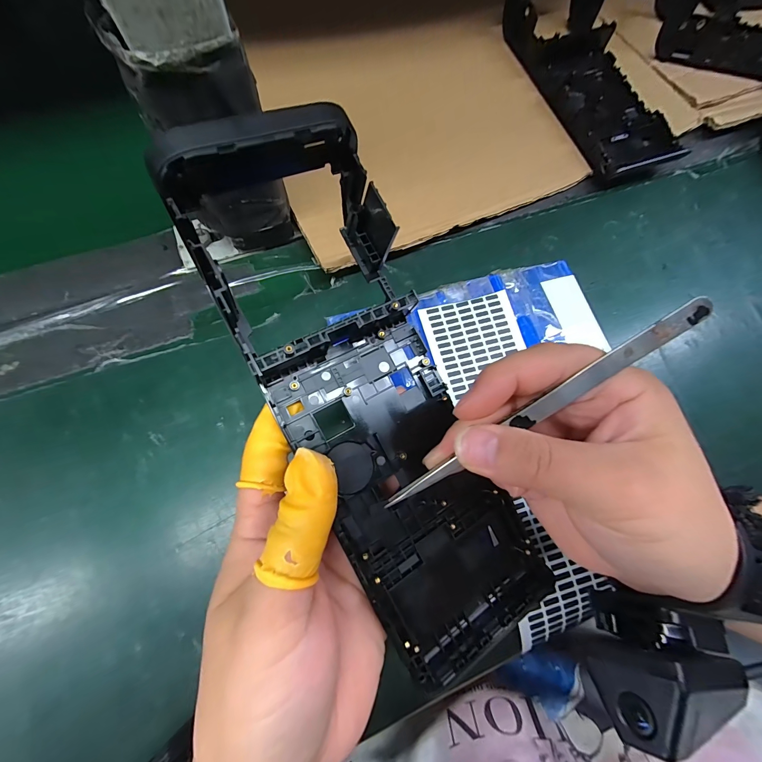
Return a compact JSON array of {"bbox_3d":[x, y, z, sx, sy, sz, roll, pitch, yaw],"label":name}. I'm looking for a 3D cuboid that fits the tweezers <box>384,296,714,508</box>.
[{"bbox_3d":[0.057,0.011,0.120,0.128,0.006,0.008,-35,77,8],"label":"tweezers"}]

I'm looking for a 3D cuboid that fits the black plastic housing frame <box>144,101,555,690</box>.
[{"bbox_3d":[-0.002,0.009,0.141,0.079,0.047,0.221,-25,96,-10],"label":"black plastic housing frame"}]

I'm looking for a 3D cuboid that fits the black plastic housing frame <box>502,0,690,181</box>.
[{"bbox_3d":[0.185,-0.278,0.283,0.079,0.050,0.222,-18,75,-9],"label":"black plastic housing frame"}]

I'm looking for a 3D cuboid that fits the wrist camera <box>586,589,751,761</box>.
[{"bbox_3d":[0.114,0.108,0.126,0.059,0.032,0.040,-2,73,-3],"label":"wrist camera"}]

